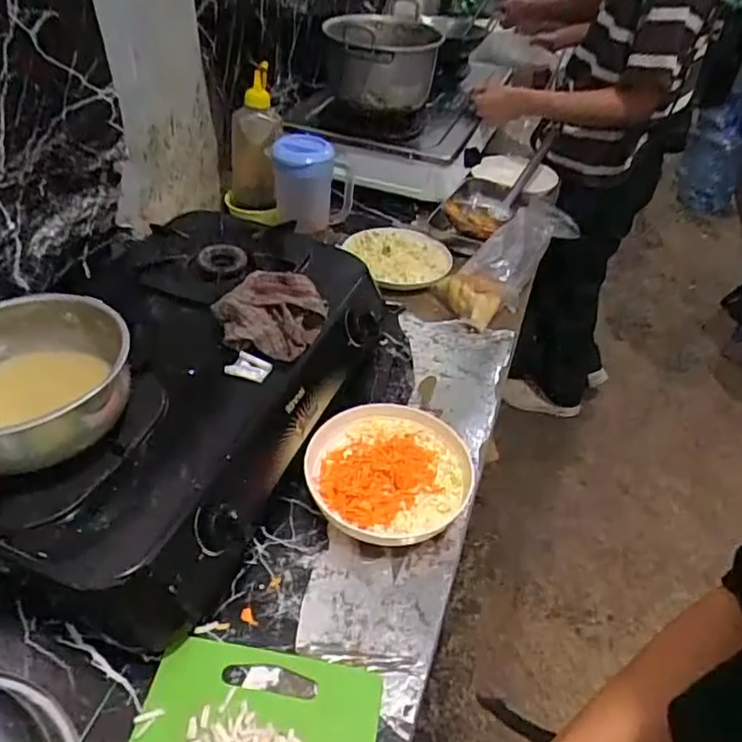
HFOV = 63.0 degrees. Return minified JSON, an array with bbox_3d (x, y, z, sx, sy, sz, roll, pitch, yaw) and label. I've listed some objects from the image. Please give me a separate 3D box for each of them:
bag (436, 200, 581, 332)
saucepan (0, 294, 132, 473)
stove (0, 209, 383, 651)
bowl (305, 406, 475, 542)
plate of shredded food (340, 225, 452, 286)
[{"bbox_3d":[0.229,-0.191,0.967,0.120,0.074,0.278,34,72,28],"label":"bag"},{"bbox_3d":[-0.318,0.018,0.559,0.185,0.095,0.175,4,41,-3],"label":"saucepan"},{"bbox_3d":[-0.227,-0.006,0.723,0.347,0.178,0.550,18,42,13],"label":"stove"},{"bbox_3d":[0.021,0.118,0.701,0.187,0.056,0.173,4,41,-3],"label":"bowl"},{"bbox_3d":[0.050,-0.198,1.015,0.156,0.036,0.171,4,41,-3],"label":"plate of shredded food"}]

